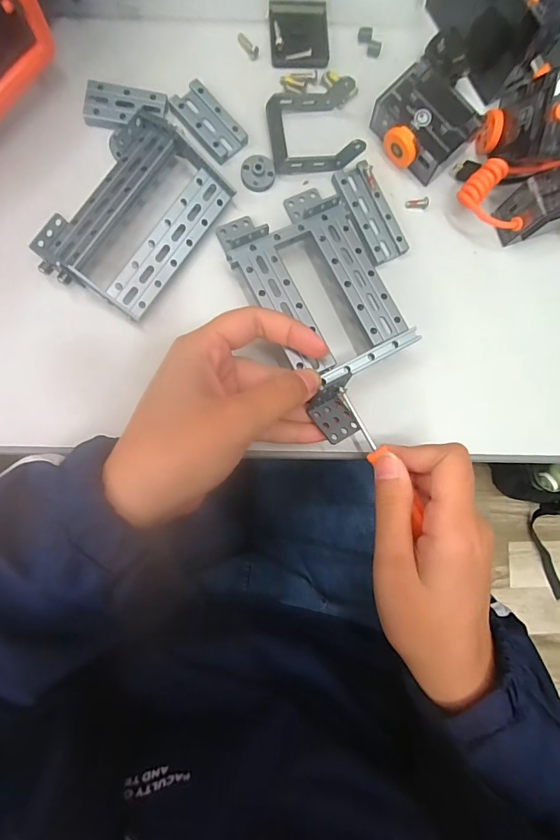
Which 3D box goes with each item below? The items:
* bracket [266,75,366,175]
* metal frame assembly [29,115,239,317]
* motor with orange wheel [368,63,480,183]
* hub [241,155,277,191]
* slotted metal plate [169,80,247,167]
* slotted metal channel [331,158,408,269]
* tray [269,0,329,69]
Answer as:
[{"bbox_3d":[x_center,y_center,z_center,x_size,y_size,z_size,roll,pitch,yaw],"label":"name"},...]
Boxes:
[{"bbox_3d":[0.021,-0.185,0.262,0.055,0.018,0.048,-8,87,-5],"label":"bracket"},{"bbox_3d":[-0.084,-0.119,0.245,0.068,0.037,0.107,34,84,-2],"label":"metal frame assembly"},{"bbox_3d":[0.090,-0.187,0.263,0.048,0.025,0.054,-42,90,-6],"label":"motor with orange wheel"},{"bbox_3d":[-0.014,-0.157,0.263,0.021,0.005,0.021,0,86,-5],"label":"hub"},{"bbox_3d":[-0.045,-0.188,0.264,0.027,0.013,0.048,-40,90,-6],"label":"slotted metal plate"},{"bbox_3d":[0.058,-0.132,0.267,0.026,0.010,0.063,-26,89,-6],"label":"slotted metal channel"},{"bbox_3d":[0.013,-0.252,0.270,0.037,0.004,0.043,-3,86,-5],"label":"tray"}]

